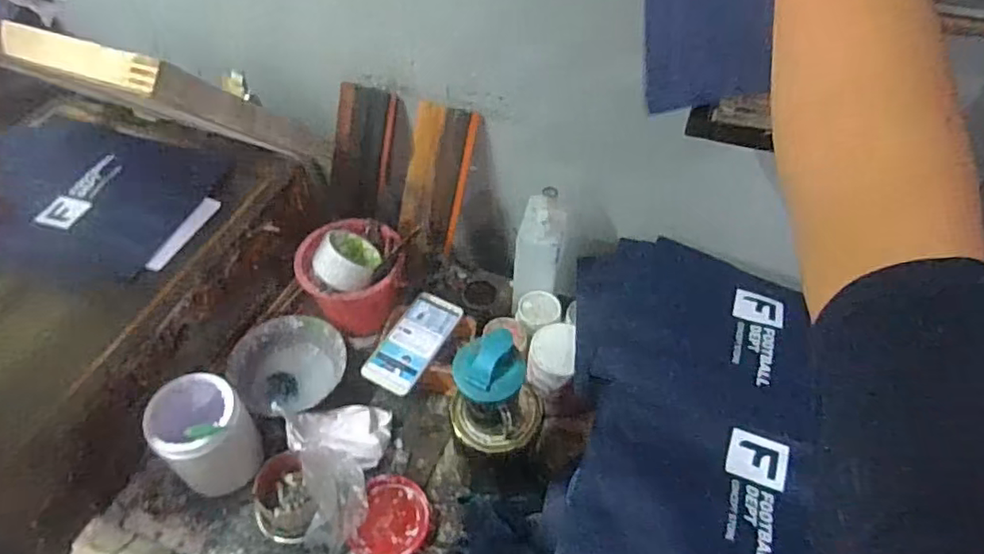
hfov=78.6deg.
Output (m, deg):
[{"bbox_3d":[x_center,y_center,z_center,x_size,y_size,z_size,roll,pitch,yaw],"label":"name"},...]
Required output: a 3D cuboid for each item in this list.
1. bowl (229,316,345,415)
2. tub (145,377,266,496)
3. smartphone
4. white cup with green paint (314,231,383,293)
[{"bbox_3d":[-0.287,0.123,0.845,0.144,0.060,0.144,0,49,0],"label":"bowl"},{"bbox_3d":[-0.345,0.201,0.740,0.096,0.165,0.089,0,49,0],"label":"tub"},{"bbox_3d":[-0.112,0.090,0.852,0.079,0.013,0.160,23,53,18],"label":"smartphone"},{"bbox_3d":[-0.205,-0.022,0.846,0.086,0.049,0.096,26,38,-12],"label":"white cup with green paint"}]

